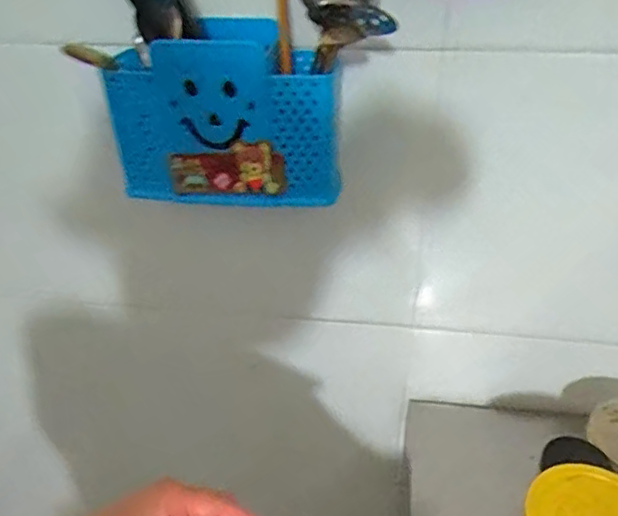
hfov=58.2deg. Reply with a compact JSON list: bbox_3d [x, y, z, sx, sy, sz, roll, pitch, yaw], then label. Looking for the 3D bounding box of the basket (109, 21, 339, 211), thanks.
[{"bbox_3d":[-0.067,-0.122,0.470,0.189,0.135,0.080,2,36,6],"label":"basket"}]

